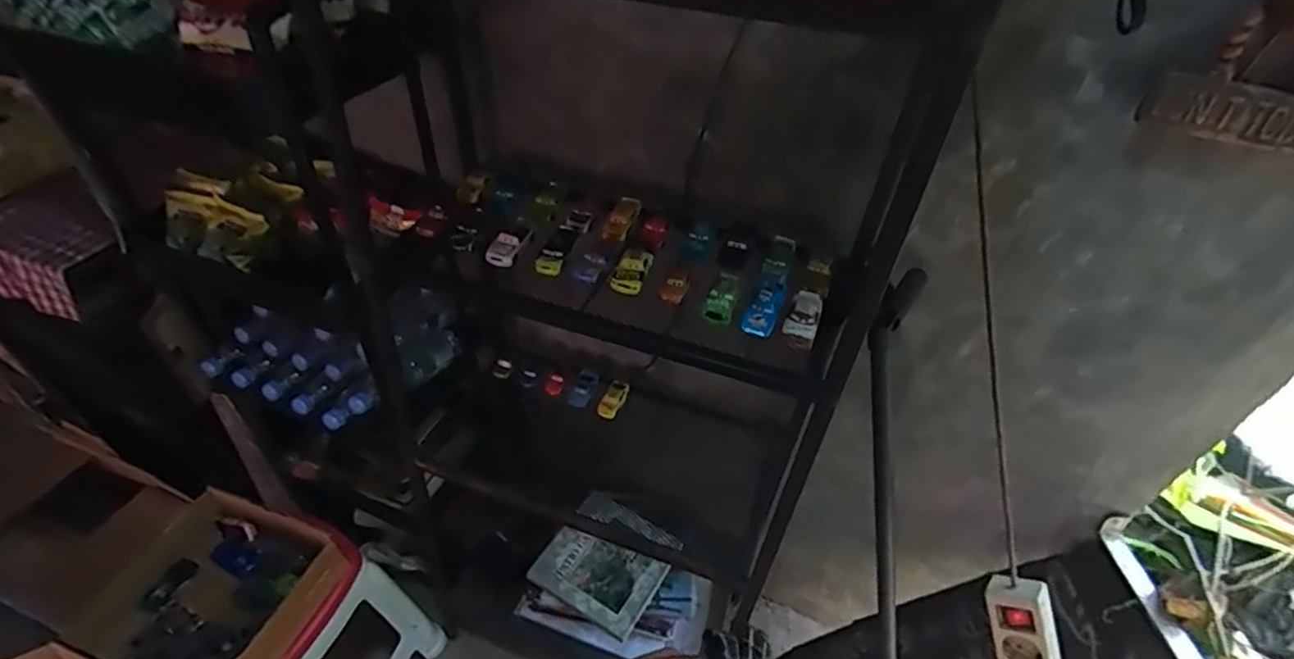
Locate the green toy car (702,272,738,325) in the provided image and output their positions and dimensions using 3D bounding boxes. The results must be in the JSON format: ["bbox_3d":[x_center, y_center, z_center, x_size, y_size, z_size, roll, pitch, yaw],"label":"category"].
[{"bbox_3d":[0.086,-0.040,0.707,0.034,0.021,0.079,10,44,7],"label":"green toy car"}]

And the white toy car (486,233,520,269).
[{"bbox_3d":[-0.180,-0.099,0.757,0.036,0.021,0.046,10,44,6],"label":"white toy car"}]

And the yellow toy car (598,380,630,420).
[{"bbox_3d":[-0.060,0.126,1.090,0.032,0.026,0.075,24,67,19],"label":"yellow toy car"}]

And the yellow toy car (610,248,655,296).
[{"bbox_3d":[-0.016,-0.075,0.735,0.037,0.024,0.072,14,45,11],"label":"yellow toy car"}]

